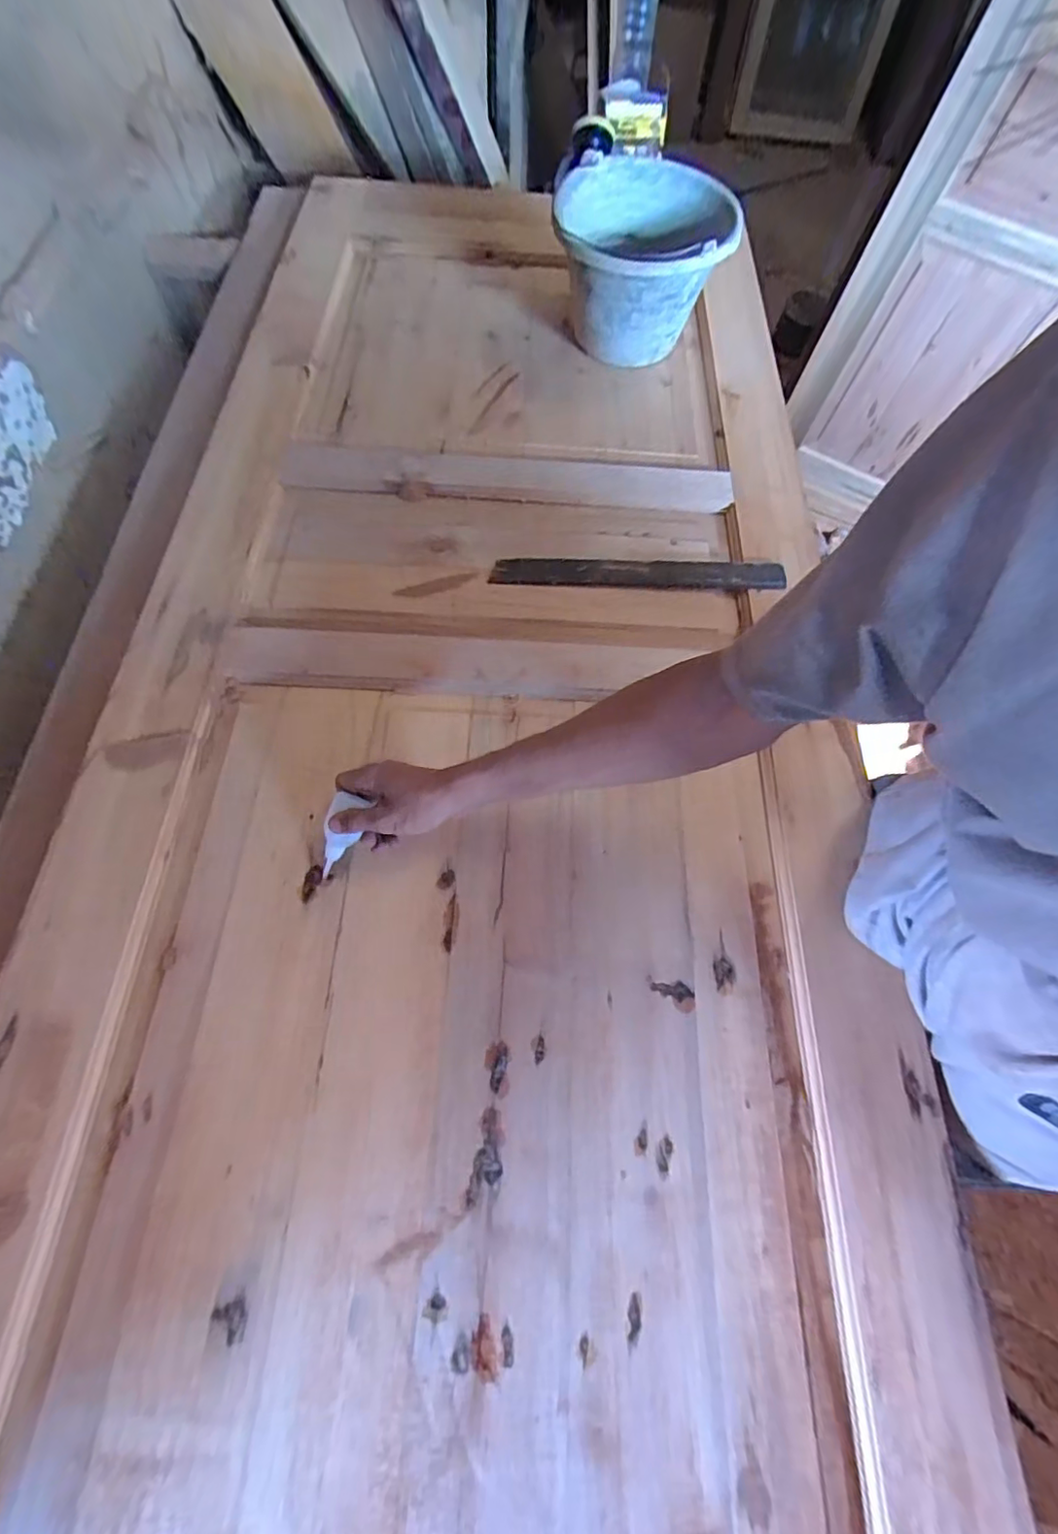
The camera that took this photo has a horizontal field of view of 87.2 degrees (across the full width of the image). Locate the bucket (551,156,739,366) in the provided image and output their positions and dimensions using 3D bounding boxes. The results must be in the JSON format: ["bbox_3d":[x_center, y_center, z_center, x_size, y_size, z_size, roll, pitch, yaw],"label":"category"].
[{"bbox_3d":[0.159,-0.726,0.809,0.230,0.158,0.253,1,67,-1],"label":"bucket"}]

